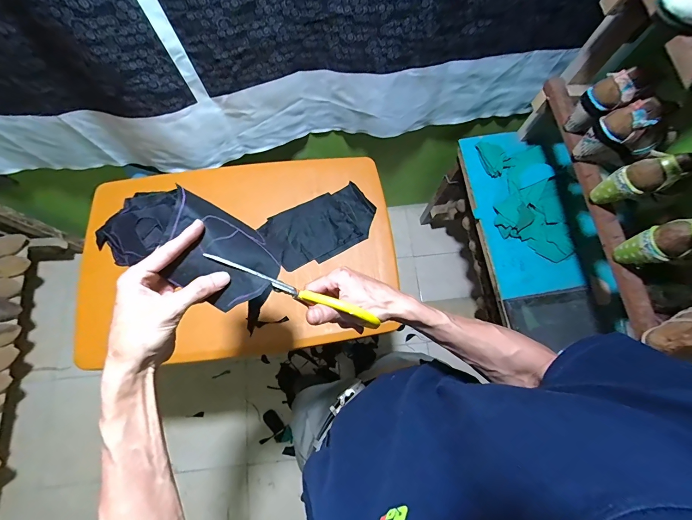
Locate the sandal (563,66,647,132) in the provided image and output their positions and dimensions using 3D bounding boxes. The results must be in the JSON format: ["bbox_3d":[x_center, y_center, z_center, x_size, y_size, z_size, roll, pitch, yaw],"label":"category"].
[{"bbox_3d":[0.509,-0.308,0.653,0.077,0.133,0.078,-38,79,-11],"label":"sandal"}]

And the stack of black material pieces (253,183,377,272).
[{"bbox_3d":[-0.062,-0.082,0.813,0.278,0.013,0.157,-24,76,-8],"label":"stack of black material pieces"}]

